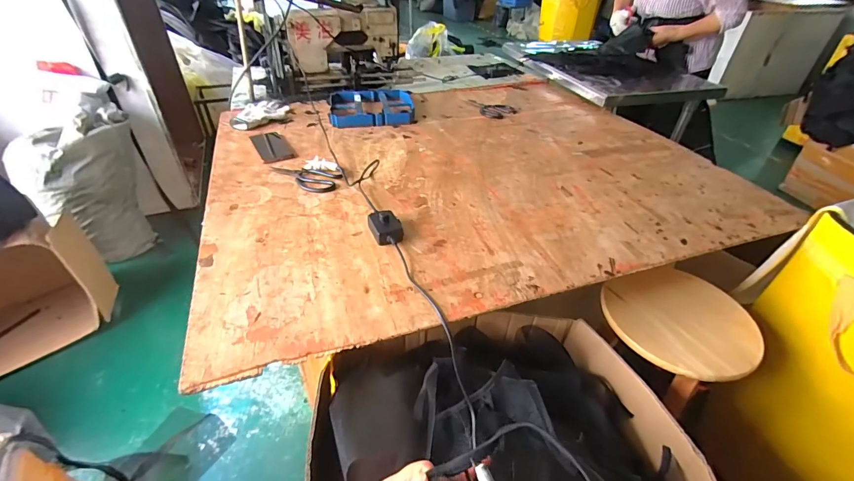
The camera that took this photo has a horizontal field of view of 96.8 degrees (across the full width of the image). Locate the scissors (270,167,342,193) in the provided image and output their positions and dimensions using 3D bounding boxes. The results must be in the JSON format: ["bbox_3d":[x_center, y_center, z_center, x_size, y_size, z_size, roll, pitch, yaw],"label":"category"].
[{"bbox_3d":[-0.273,-0.152,0.880,0.183,0.007,0.087,28,45,30],"label":"scissors"}]

